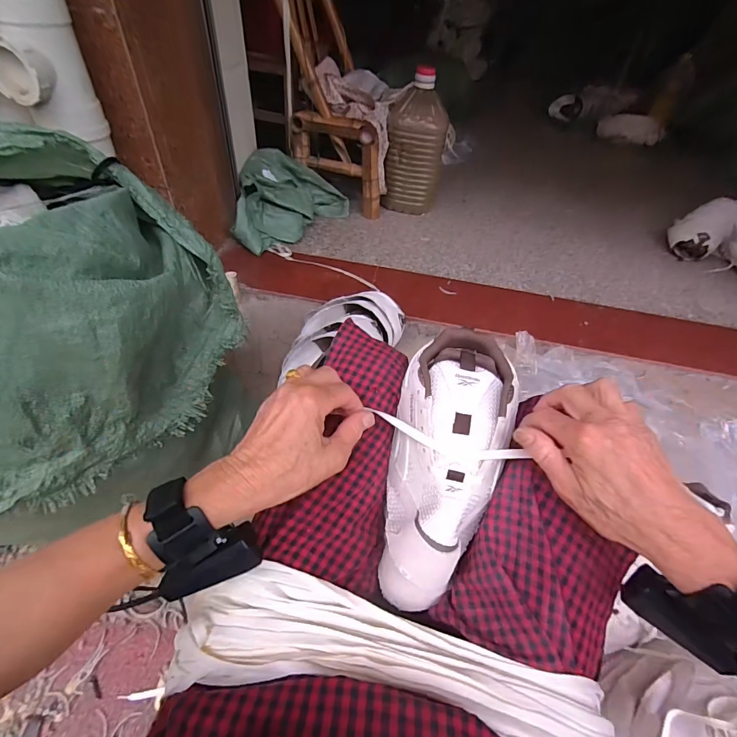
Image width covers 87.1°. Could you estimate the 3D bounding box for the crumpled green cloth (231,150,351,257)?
[{"bbox_3d":[-0.235,-0.539,1.261,0.328,0.174,0.390,0,47,-6],"label":"crumpled green cloth"}]

